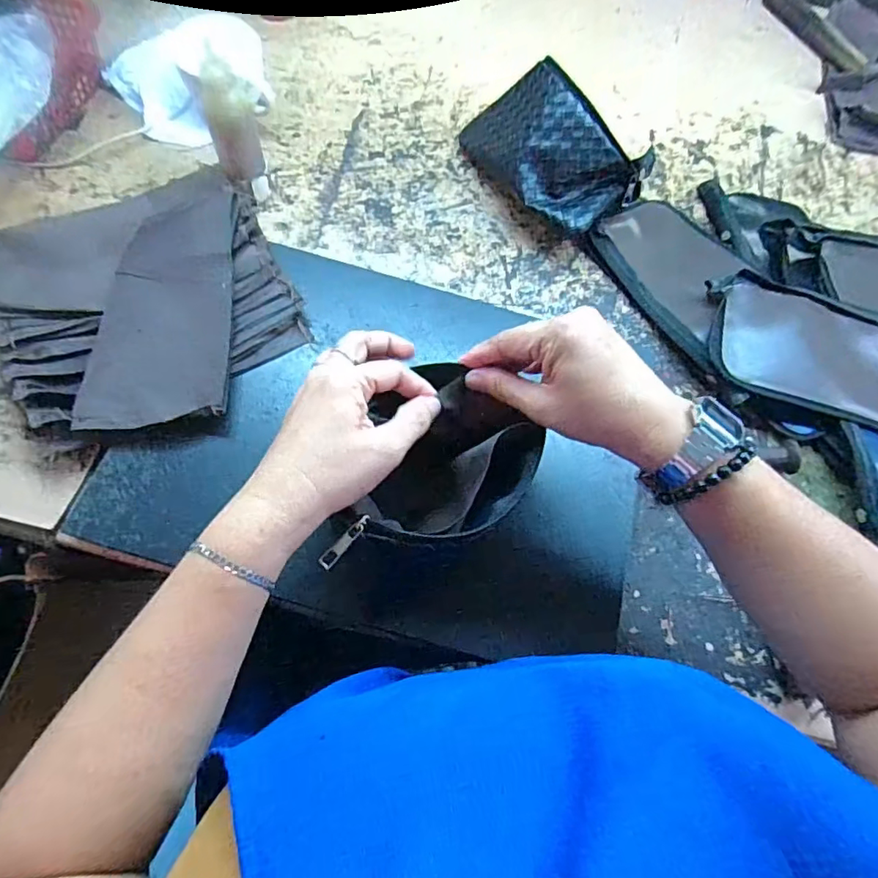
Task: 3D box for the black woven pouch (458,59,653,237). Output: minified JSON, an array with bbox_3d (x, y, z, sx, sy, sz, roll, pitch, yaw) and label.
[{"bbox_3d":[0.109,-0.291,0.547,0.115,0.101,0.186,-37,74,-18],"label":"black woven pouch"}]

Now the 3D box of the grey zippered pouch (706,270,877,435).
[{"bbox_3d":[0.355,-0.072,0.493,0.222,0.014,0.118,15,76,-4],"label":"grey zippered pouch"}]

